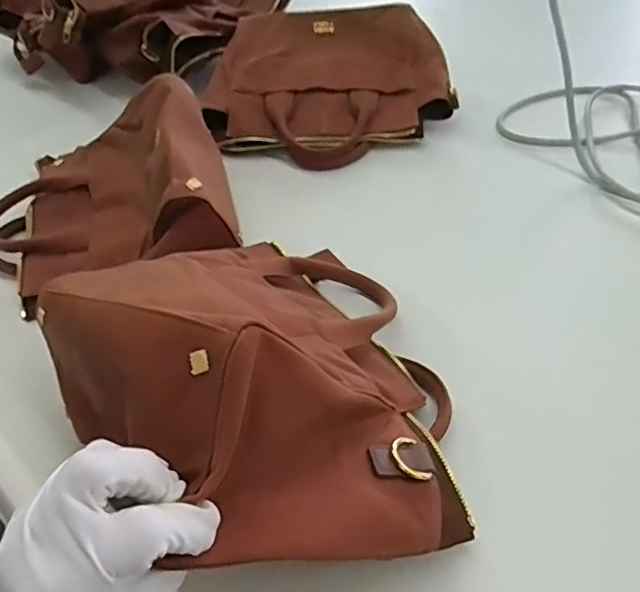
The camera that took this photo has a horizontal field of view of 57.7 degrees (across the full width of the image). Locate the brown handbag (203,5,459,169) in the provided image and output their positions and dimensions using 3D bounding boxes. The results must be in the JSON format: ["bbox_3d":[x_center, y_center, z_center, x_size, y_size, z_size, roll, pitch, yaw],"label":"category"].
[{"bbox_3d":[0.005,-0.257,0.704,0.278,0.097,0.222,-11,43,-5],"label":"brown handbag"}]

